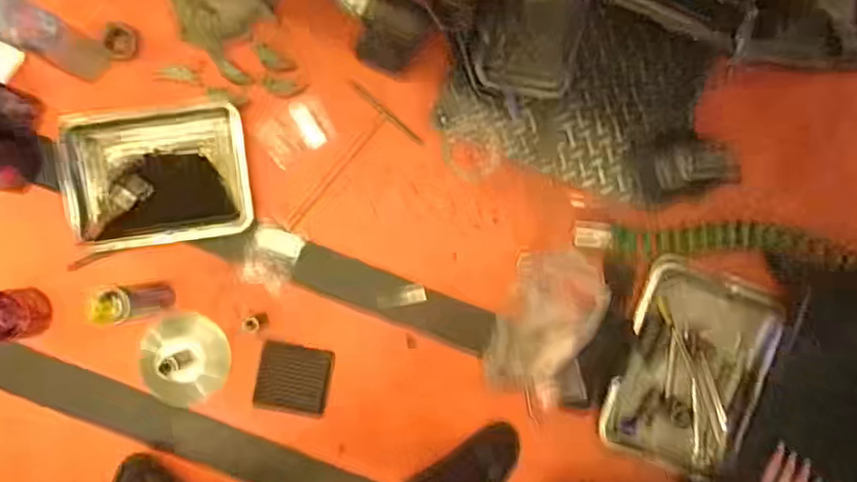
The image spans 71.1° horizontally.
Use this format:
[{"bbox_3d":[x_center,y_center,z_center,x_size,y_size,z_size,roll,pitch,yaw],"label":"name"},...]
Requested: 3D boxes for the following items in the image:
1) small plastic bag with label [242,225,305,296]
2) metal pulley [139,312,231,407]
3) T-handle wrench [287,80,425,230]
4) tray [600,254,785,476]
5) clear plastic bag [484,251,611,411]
[{"bbox_3d":[-0.308,0.036,1.189,0.090,0.017,0.126,21,92,-2],"label":"small plastic bag with label"},{"bbox_3d":[-0.478,0.241,1.167,0.163,0.117,0.168,0,88,-1],"label":"metal pulley"},{"bbox_3d":[-0.183,-0.154,1.193,0.306,0.015,0.170,-45,93,1],"label":"T-handle wrench"},{"bbox_3d":[0.524,0.258,1.204,0.282,0.041,0.388,19,92,-2],"label":"tray"},{"bbox_3d":[0.224,0.166,1.156,0.165,0.117,0.293,17,88,0],"label":"clear plastic bag"}]

